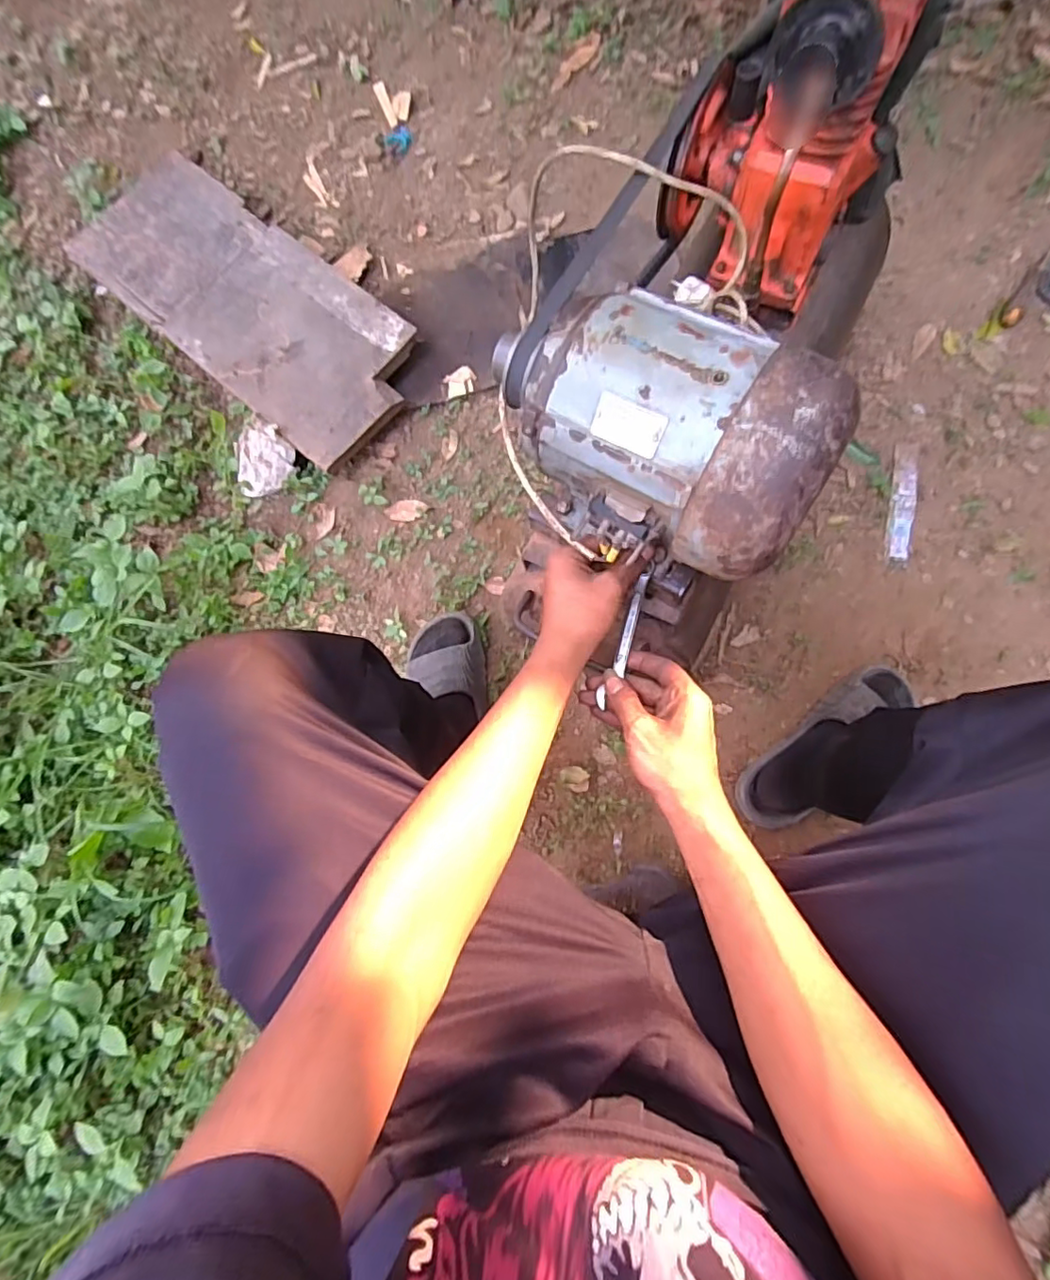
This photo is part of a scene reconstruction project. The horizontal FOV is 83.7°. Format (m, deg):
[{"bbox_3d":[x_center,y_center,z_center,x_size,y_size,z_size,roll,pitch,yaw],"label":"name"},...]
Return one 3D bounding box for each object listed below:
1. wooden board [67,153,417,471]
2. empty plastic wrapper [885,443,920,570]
[{"bbox_3d":[-0.471,-0.579,0.989,0.646,0.042,0.277,40,87,9],"label":"wooden board"},{"bbox_3d":[0.573,-0.206,0.885,0.035,0.007,0.206,11,84,6],"label":"empty plastic wrapper"}]

